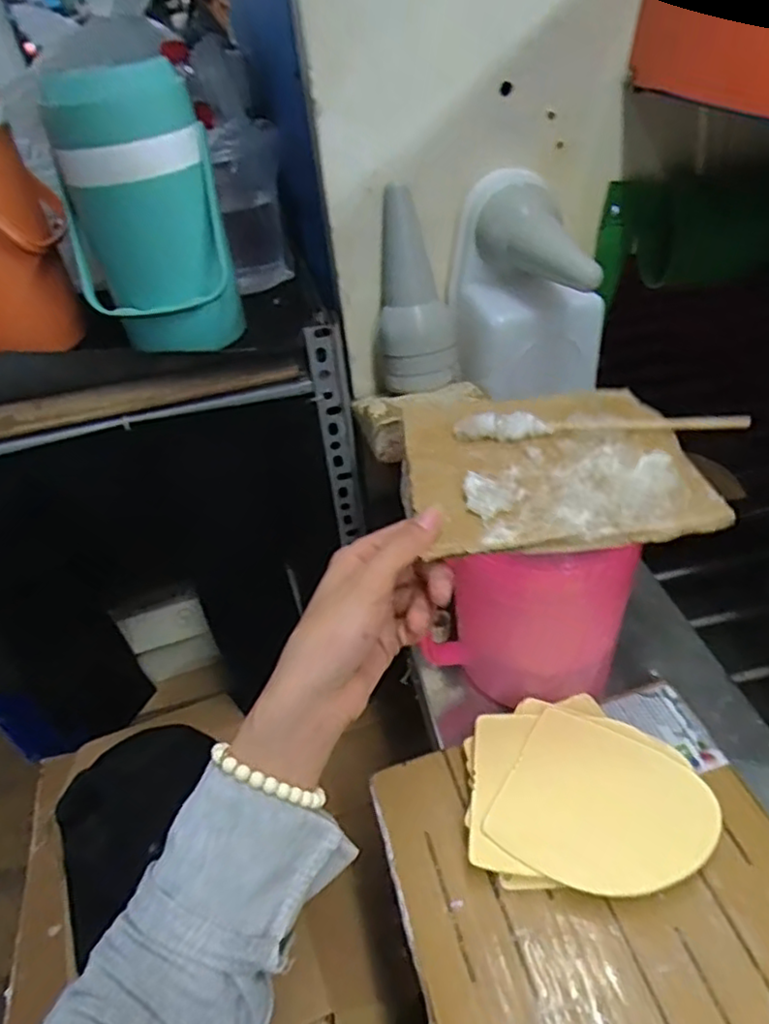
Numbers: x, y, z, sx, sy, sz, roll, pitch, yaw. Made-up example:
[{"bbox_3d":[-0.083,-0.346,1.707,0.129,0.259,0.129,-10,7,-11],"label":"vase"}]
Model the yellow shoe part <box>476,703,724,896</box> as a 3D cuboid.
[{"bbox_3d":[0.141,0.193,0.425,0.121,0.007,0.104,23,57,27],"label":"yellow shoe part"}]

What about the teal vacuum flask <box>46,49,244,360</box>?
[{"bbox_3d":[-0.189,-0.228,0.530,0.120,0.208,0.108,-20,44,-15],"label":"teal vacuum flask"}]

